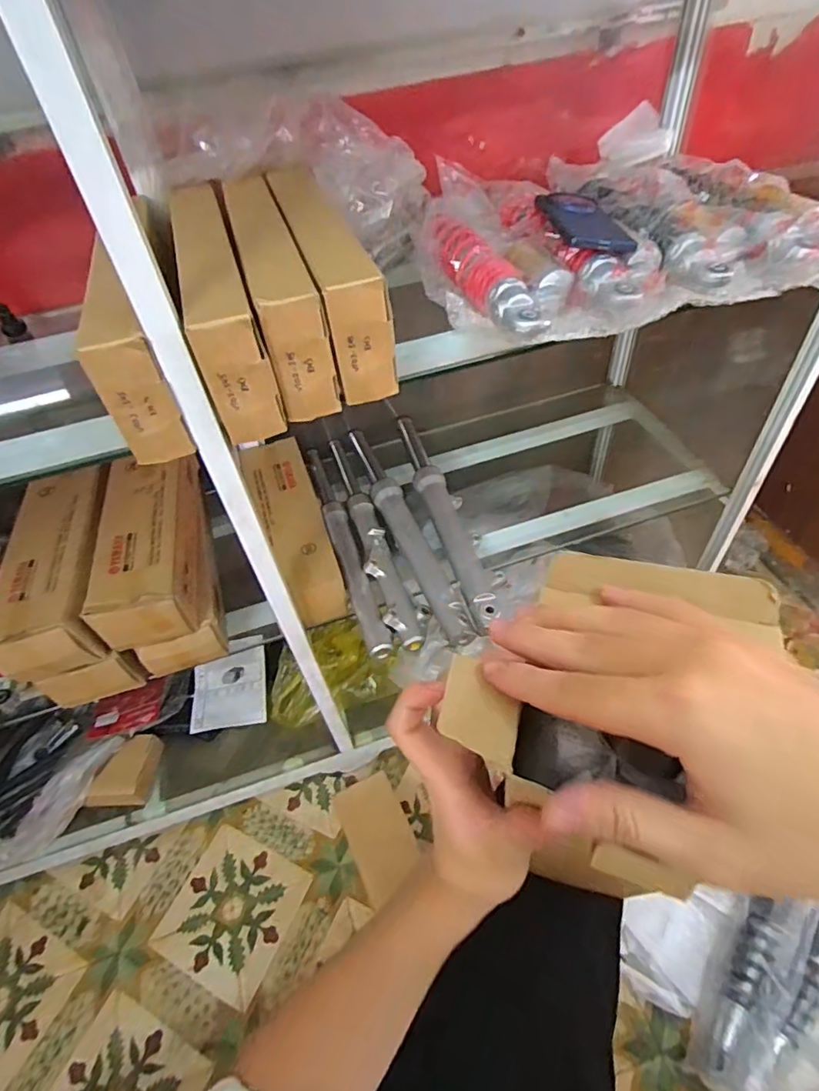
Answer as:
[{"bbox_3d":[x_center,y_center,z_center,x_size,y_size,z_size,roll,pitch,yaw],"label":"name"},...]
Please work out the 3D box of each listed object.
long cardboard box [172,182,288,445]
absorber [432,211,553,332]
[{"bbox_3d":[-0.191,-0.250,0.563,0.056,0.110,0.345,-17,49,-8],"label":"long cardboard box"},{"bbox_3d":[0.080,-0.307,0.602,0.061,0.041,0.259,-16,49,-7],"label":"absorber"}]

